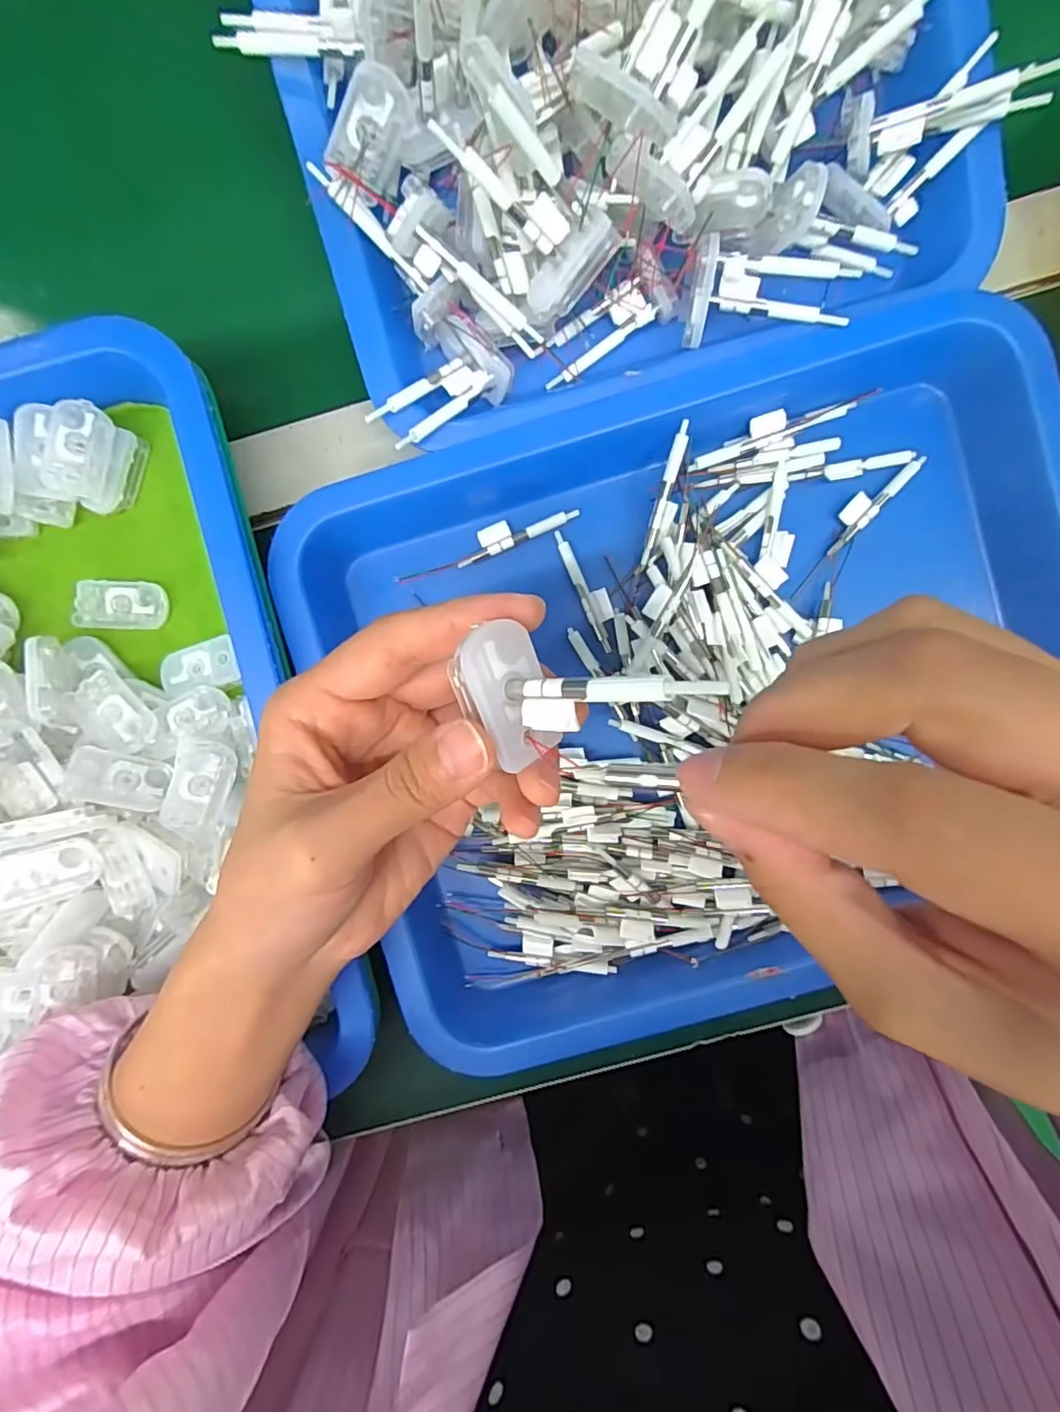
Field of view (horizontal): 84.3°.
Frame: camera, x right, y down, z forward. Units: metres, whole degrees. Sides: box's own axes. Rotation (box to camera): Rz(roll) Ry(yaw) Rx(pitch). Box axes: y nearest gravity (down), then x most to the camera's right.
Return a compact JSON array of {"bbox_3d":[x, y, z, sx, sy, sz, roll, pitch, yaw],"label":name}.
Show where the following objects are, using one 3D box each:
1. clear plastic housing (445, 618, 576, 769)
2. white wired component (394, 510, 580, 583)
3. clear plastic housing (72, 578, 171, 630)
[{"bbox_3d":[-0.009,-0.002,0.151,0.024,0.012,0.034,-21,104,-34],"label":"clear plastic housing"},{"bbox_3d":[-0.020,-0.074,0.268,0.087,0.004,0.012,-23,92,2],"label":"white wired component"},{"bbox_3d":[-0.181,-0.045,0.259,0.037,0.007,0.021,2,92,1],"label":"clear plastic housing"}]

